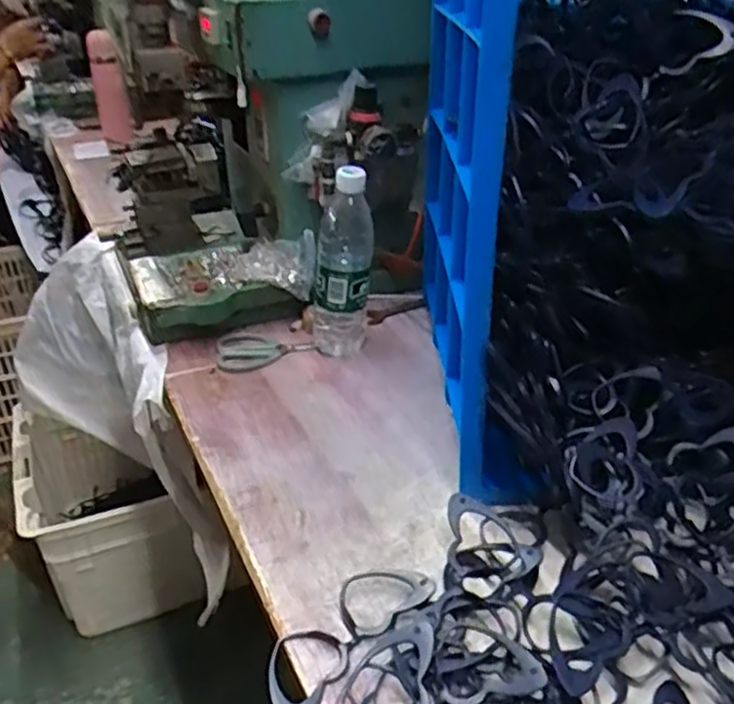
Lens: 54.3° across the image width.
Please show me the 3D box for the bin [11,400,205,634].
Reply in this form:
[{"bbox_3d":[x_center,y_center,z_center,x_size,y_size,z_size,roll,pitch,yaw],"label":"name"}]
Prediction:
[{"bbox_3d":[-0.540,0.320,1.454,0.262,0.302,0.429,-14,34,-23],"label":"bin"}]

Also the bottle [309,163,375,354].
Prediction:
[{"bbox_3d":[-0.033,-0.106,0.859,0.078,0.223,0.076,-2,31,-4],"label":"bottle"}]

